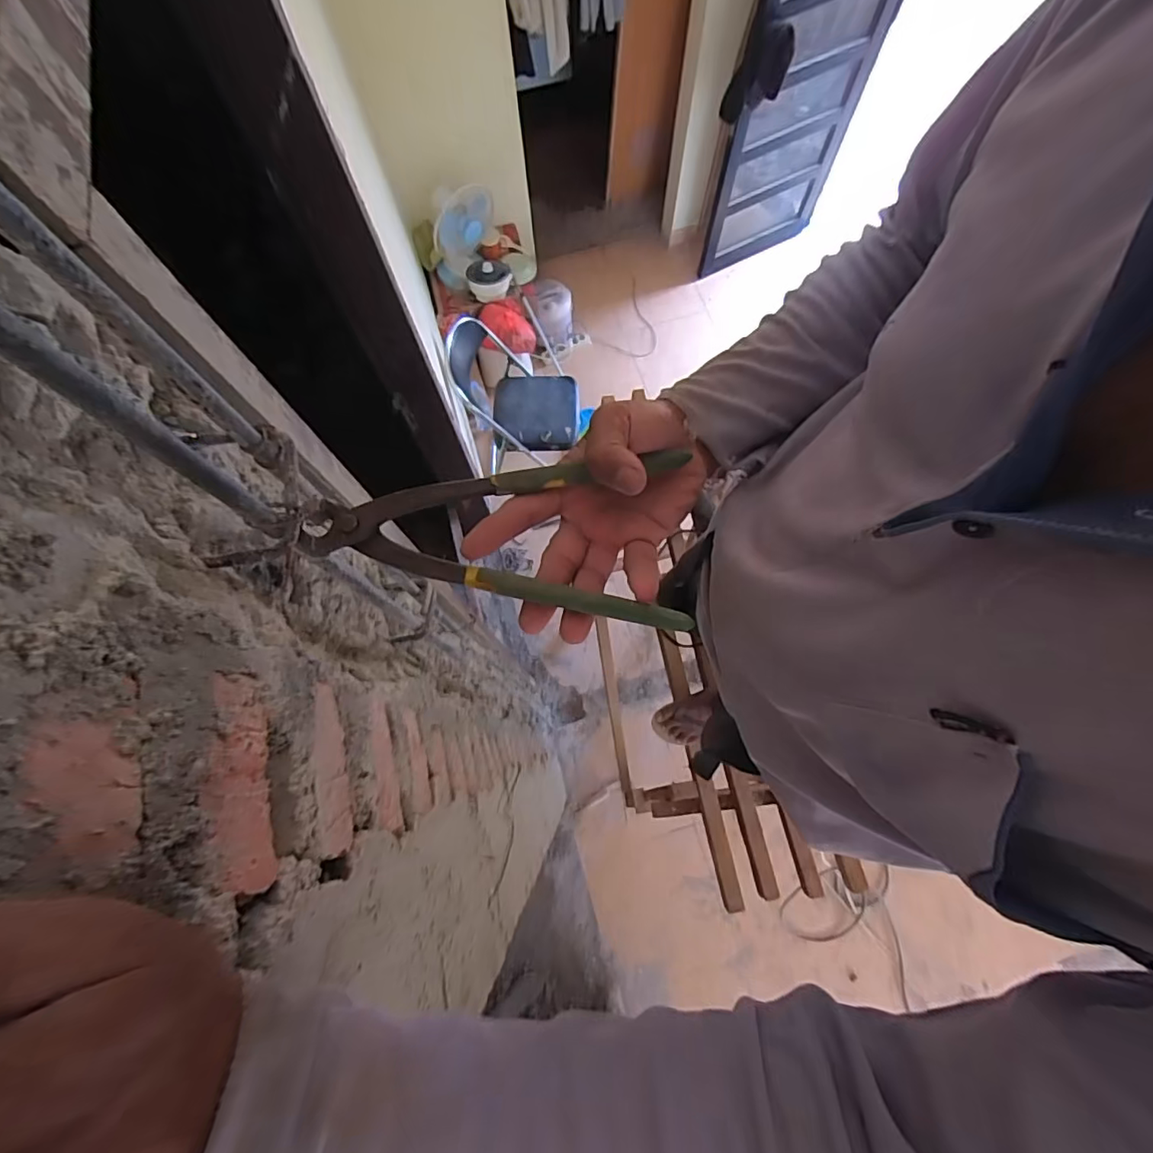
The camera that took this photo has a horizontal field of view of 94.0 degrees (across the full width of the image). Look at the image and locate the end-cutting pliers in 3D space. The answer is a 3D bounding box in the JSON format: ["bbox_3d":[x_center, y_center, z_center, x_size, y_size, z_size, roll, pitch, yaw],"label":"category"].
[{"bbox_3d":[-0.039,-0.037,0.306,0.212,0.014,0.098,9,73,2],"label":"end-cutting pliers"}]

